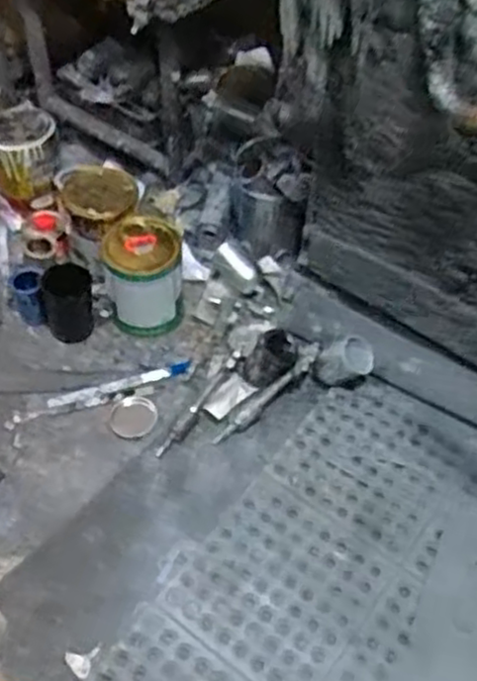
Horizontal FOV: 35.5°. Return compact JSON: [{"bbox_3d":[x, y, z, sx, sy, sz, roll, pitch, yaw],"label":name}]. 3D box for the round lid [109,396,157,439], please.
[{"bbox_3d":[-0.210,0.154,1.484,0.091,0.017,0.096,1,50,-1],"label":"round lid"}]

